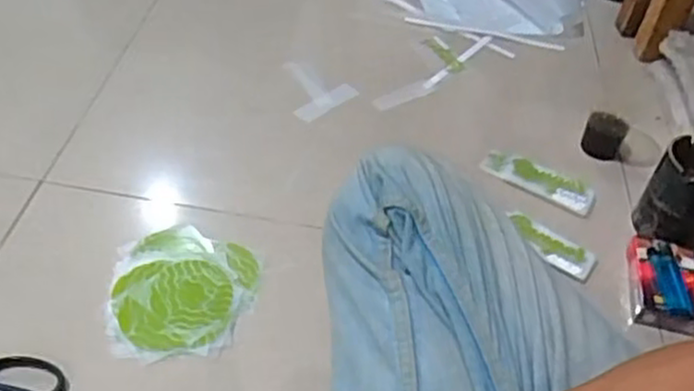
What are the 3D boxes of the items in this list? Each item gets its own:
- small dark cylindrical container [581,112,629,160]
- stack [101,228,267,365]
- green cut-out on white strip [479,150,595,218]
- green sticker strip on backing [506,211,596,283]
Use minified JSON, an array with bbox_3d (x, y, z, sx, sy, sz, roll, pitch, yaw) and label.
[{"bbox_3d":[0.293,-0.069,0.830,0.047,0.040,0.036,25,46,16],"label":"small dark cylindrical container"},{"bbox_3d":[-0.137,0.074,0.619,0.120,0.011,0.136,0,46,-6],"label":"stack"},{"bbox_3d":[0.204,-0.017,0.782,0.120,0.007,0.048,26,49,15],"label":"green cut-out on white strip"},{"bbox_3d":[0.195,0.048,0.712,0.093,0.010,0.040,28,49,21],"label":"green sticker strip on backing"}]

